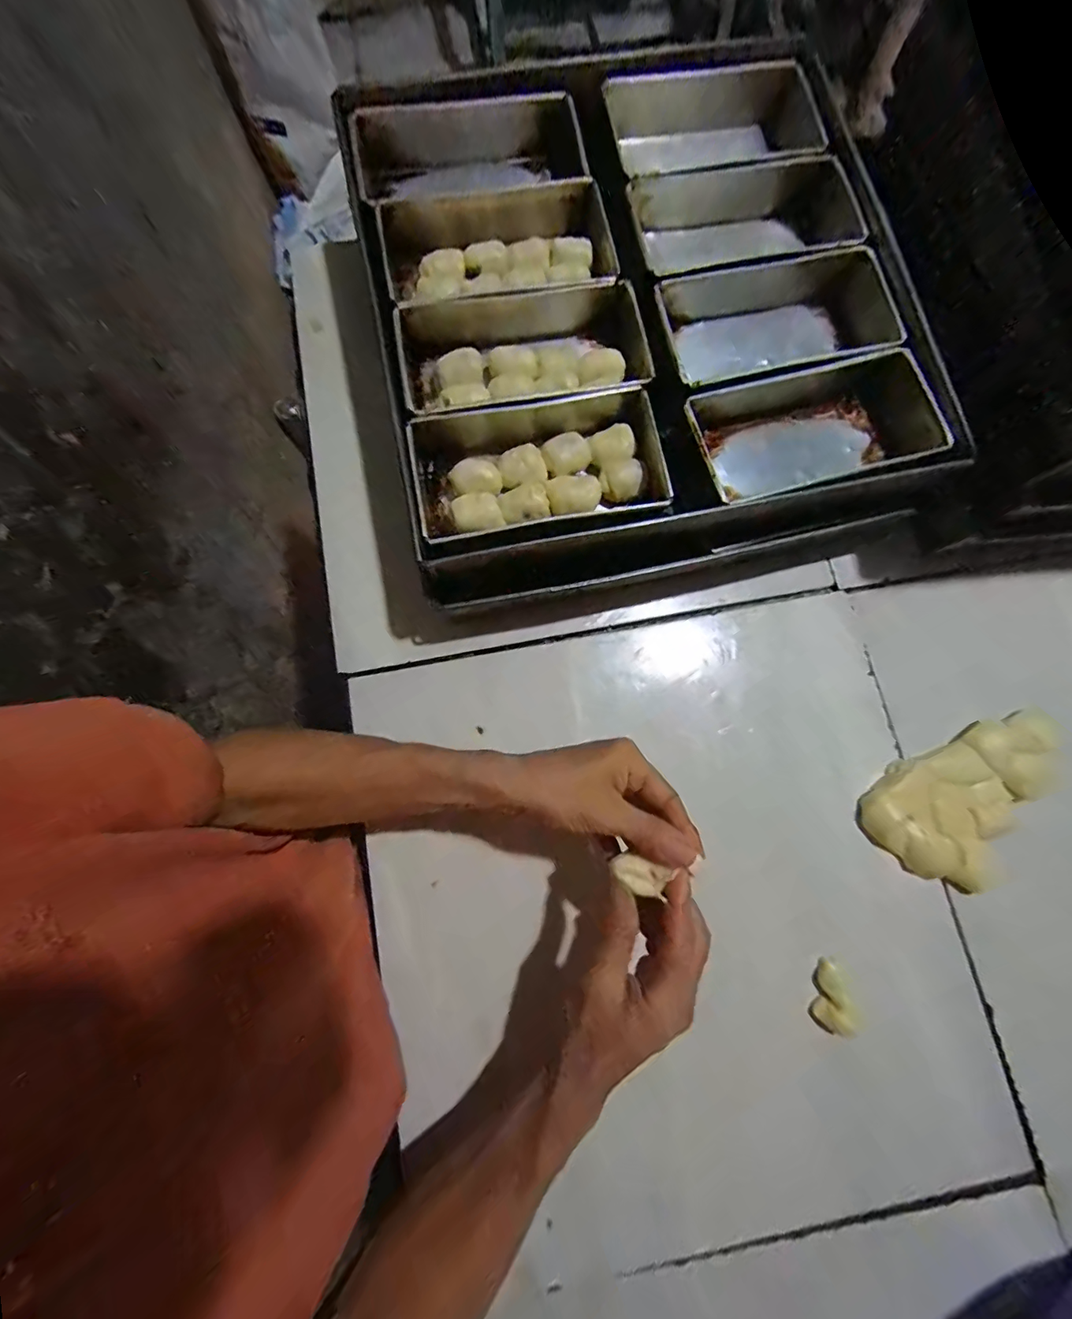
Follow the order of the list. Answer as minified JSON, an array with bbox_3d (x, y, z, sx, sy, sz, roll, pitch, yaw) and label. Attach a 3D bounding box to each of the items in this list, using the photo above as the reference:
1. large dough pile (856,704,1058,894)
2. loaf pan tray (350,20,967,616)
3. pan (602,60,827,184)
[{"bbox_3d":[0.390,0.134,0.410,0.182,0.025,0.120,-23,79,-3],"label":"large dough pile"},{"bbox_3d":[0.079,-0.297,0.413,0.431,0.096,0.441,-12,79,-1],"label":"loaf pan tray"},{"bbox_3d":[0.167,-0.504,0.453,0.191,0.058,0.128,-16,79,-2],"label":"pan"}]

